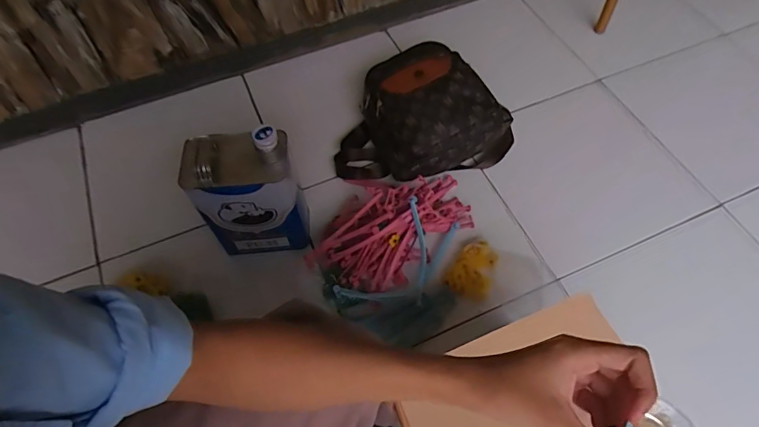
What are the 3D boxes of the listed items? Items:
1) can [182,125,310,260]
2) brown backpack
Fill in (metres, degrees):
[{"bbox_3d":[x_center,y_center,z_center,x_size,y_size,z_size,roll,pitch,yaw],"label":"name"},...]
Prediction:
[{"bbox_3d":[-0.228,-0.034,0.813,0.170,0.245,0.101,-6,59,-2],"label":"can"},{"bbox_3d":[0.080,-0.212,0.968,0.376,0.157,0.258,-19,60,-9],"label":"brown backpack"}]

